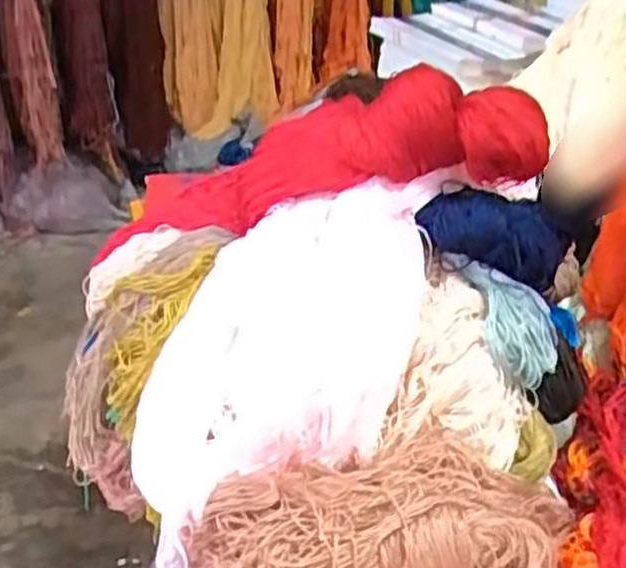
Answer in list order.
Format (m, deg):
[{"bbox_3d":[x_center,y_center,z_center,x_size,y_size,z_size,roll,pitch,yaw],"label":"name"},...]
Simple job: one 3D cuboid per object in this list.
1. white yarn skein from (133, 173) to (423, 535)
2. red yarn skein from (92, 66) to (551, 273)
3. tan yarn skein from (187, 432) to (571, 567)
[{"bbox_3d":[-0.018,0.045,0.562,0.225,0.167,0.145,-10,30,-18],"label":"white yarn skein"},{"bbox_3d":[-0.027,-0.086,0.637,0.402,0.099,0.103,-11,22,27],"label":"red yarn skein"},{"bbox_3d":[0.050,0.161,0.508,0.251,0.085,0.096,-5,29,-10],"label":"tan yarn skein"}]

